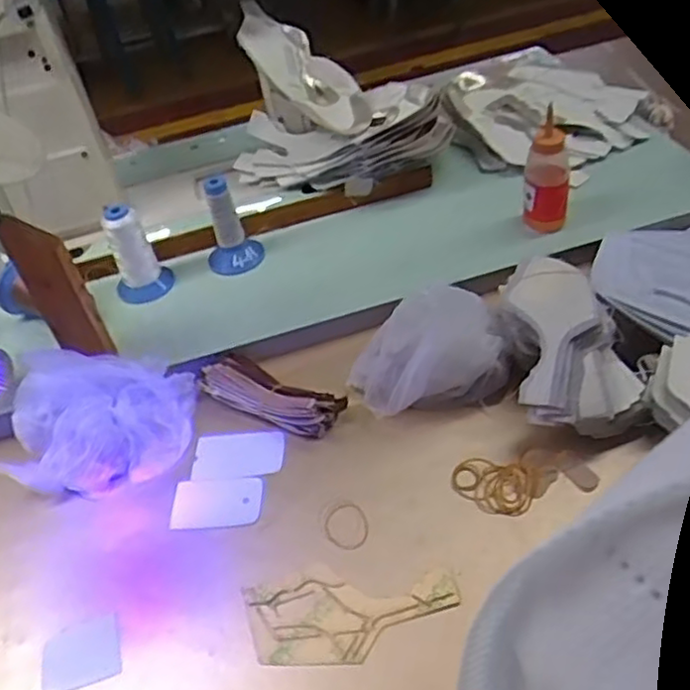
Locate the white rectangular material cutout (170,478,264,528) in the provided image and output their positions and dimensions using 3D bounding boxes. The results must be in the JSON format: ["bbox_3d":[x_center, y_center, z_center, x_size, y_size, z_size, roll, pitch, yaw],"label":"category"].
[{"bbox_3d":[-0.119,0.146,0.665,0.086,0.004,0.049,-4,48,8],"label":"white rectangular material cutout"}]

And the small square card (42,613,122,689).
[{"bbox_3d":[-0.212,0.247,0.575,0.062,0.005,0.049,-14,49,-7],"label":"small square card"}]

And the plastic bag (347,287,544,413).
[{"bbox_3d":[0.089,-0.007,0.685,0.173,0.115,0.087,-14,46,-4],"label":"plastic bag"}]

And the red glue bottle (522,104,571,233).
[{"bbox_3d":[0.229,-0.189,0.799,0.050,0.134,0.039,5,46,15],"label":"red glue bottle"}]

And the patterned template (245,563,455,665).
[{"bbox_3d":[0.004,0.214,0.569,0.168,0.004,0.075,-5,46,6],"label":"patterned template"}]

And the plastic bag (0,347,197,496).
[{"bbox_3d":[-0.244,0.074,0.707,0.170,0.069,0.131,-5,46,5],"label":"plastic bag"}]

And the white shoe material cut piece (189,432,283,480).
[{"bbox_3d":[-0.104,0.106,0.700,0.091,0.006,0.051,-7,46,9],"label":"white shoe material cut piece"}]

